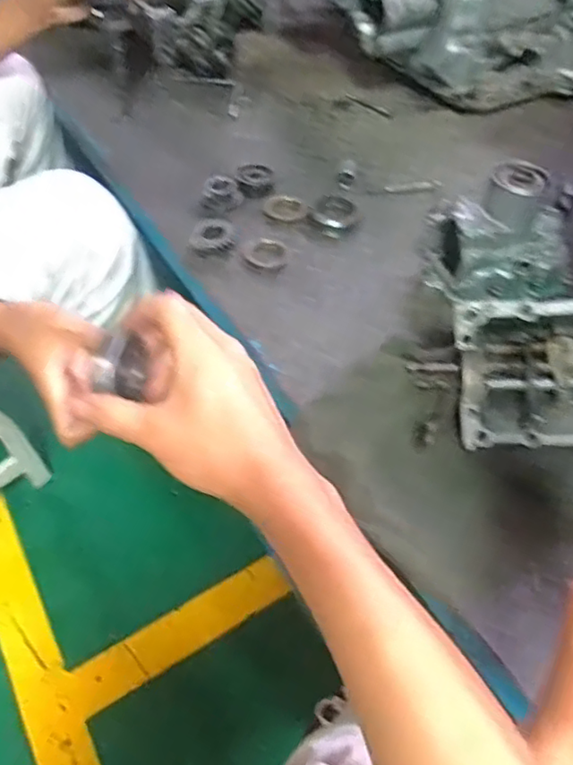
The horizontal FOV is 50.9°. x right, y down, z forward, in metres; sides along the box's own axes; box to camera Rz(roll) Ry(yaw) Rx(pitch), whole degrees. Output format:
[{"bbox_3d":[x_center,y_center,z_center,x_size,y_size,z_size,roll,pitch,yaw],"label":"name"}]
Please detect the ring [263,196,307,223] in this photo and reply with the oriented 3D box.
[{"bbox_3d":[0.000,-0.234,0.814,0.055,0.009,0.045,16,51,10],"label":"ring"}]

